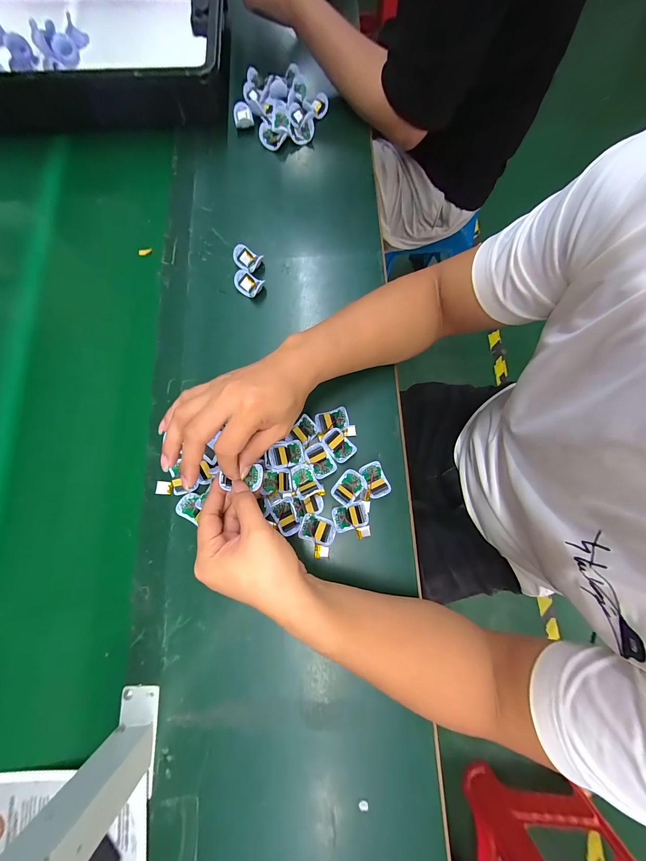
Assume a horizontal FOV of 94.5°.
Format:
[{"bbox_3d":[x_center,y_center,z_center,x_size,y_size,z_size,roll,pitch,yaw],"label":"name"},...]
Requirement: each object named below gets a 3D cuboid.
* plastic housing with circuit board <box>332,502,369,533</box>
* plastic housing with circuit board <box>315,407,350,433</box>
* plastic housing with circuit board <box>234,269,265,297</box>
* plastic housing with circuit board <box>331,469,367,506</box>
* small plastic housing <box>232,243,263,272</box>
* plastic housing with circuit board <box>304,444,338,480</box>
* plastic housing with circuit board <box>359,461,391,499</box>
[{"bbox_3d":[0.033,0.106,0.362,0.042,0.010,0.029,-12,78,-4],"label":"plastic housing with circuit board"},{"bbox_3d":[0.011,-0.012,0.389,0.042,0.016,0.029,-12,78,-4],"label":"plastic housing with circuit board"},{"bbox_3d":[-0.109,-0.216,0.438,0.039,0.015,0.033,37,79,6],"label":"plastic housing with circuit board"},{"bbox_3d":[0.032,0.072,0.370,0.030,0.015,0.040,37,79,6],"label":"plastic housing with circuit board"},{"bbox_3d":[-0.114,-0.257,0.445,0.038,0.014,0.031,32,79,5],"label":"small plastic housing"},{"bbox_3d":[-0.004,0.039,0.377,0.029,0.011,0.043,-29,80,-7],"label":"plastic housing with circuit board"},{"bbox_3d":[0.065,0.062,0.375,0.028,0.018,0.042,-23,79,-6],"label":"plastic housing with circuit board"}]

